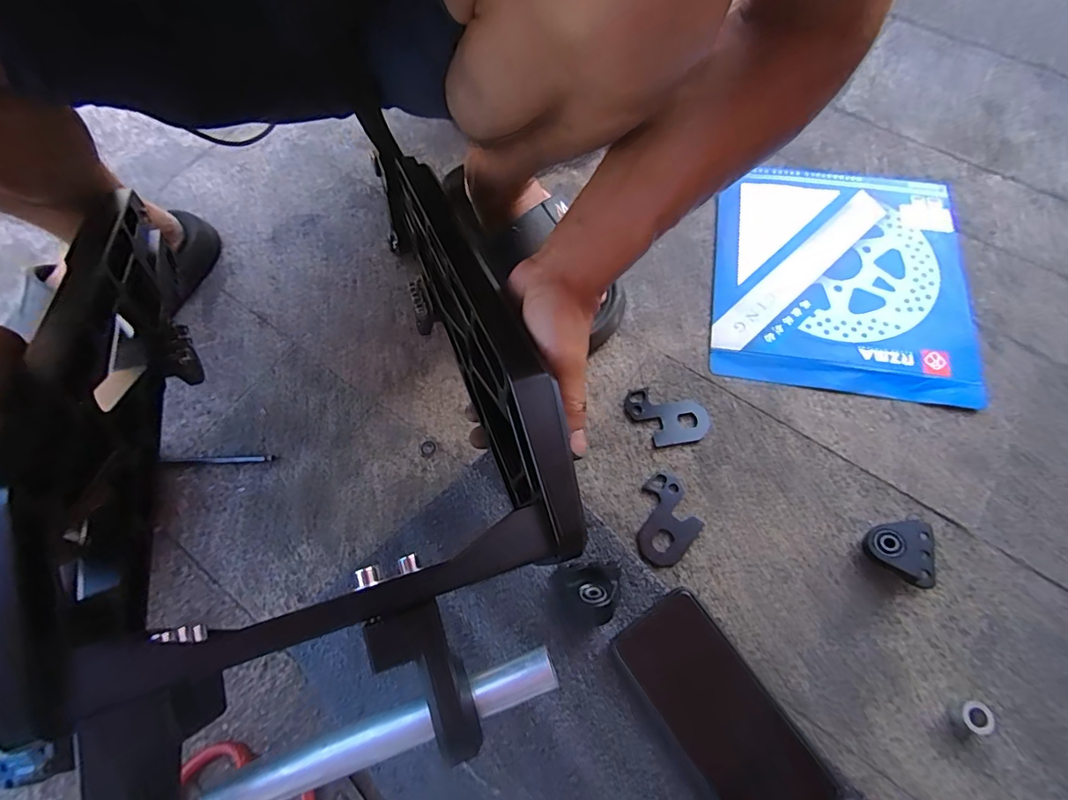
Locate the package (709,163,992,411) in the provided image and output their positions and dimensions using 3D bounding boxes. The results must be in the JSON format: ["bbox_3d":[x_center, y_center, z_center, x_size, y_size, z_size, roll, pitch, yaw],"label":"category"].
[{"bbox_3d":[0.307,-0.130,0.513,0.240,0.013,0.263,8,68,6],"label":"package"}]

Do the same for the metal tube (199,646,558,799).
[{"bbox_3d":[-0.069,0.157,0.237,0.166,0.019,0.020,-20,68,-5],"label":"metal tube"}]

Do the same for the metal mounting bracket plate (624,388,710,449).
[{"bbox_3d":[0.119,0.018,0.460,0.074,0.004,0.049,17,69,10],"label":"metal mounting bracket plate"}]

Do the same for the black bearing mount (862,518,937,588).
[{"bbox_3d":[0.293,0.118,0.402,0.048,0.026,0.052,13,68,8],"label":"black bearing mount"}]

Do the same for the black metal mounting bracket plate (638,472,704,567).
[{"bbox_3d":[0.116,0.103,0.430,0.049,0.004,0.077,8,68,6],"label":"black metal mounting bracket plate"}]

